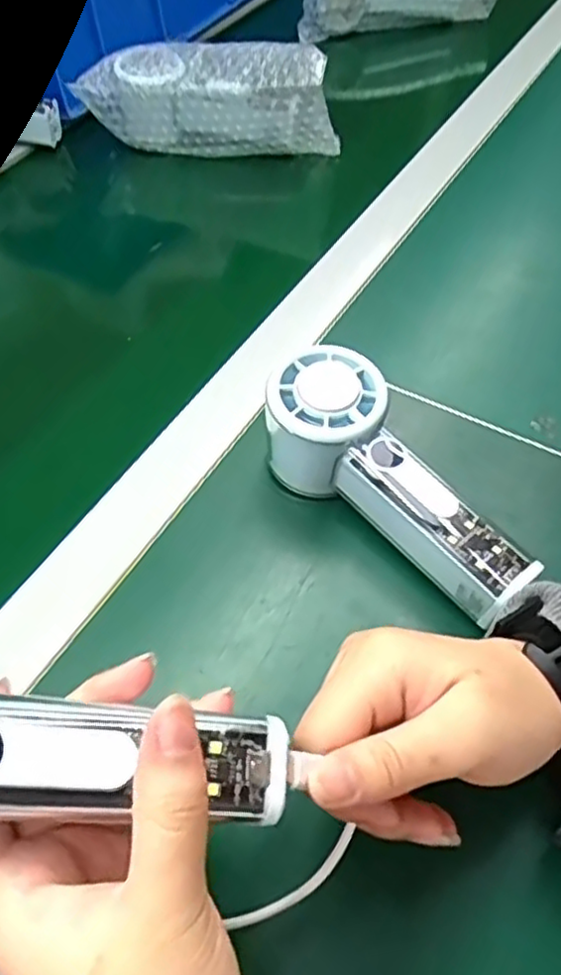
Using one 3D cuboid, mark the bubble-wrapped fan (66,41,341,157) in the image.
[{"bbox_3d":[-0.060,-0.320,0.559,0.204,0.078,0.047,12,57,11],"label":"bubble-wrapped fan"}]

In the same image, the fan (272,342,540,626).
[{"bbox_3d":[0.057,-0.003,0.332,0.146,0.062,0.053,37,65,24],"label":"fan"}]

